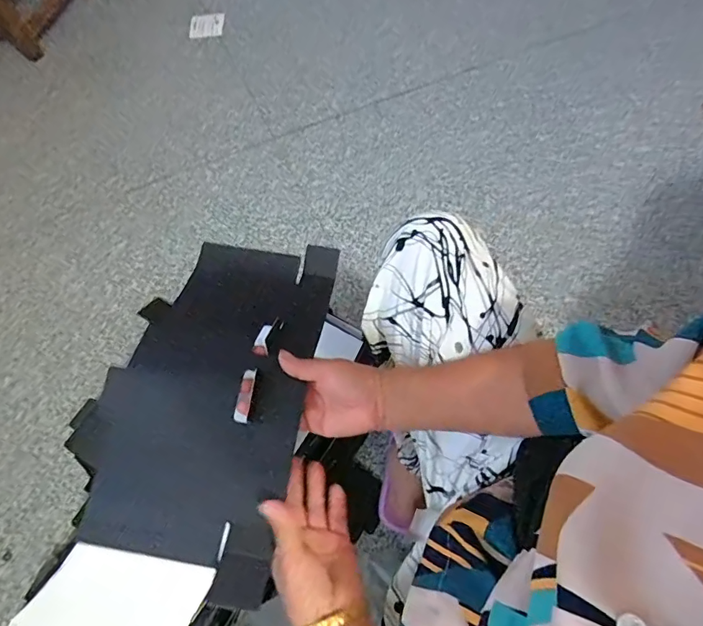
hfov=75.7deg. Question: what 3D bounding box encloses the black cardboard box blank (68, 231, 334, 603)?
[{"bbox_3d":[-0.138,0.063,0.470,0.185,0.048,0.370,11,57,0],"label":"black cardboard box blank"}]

